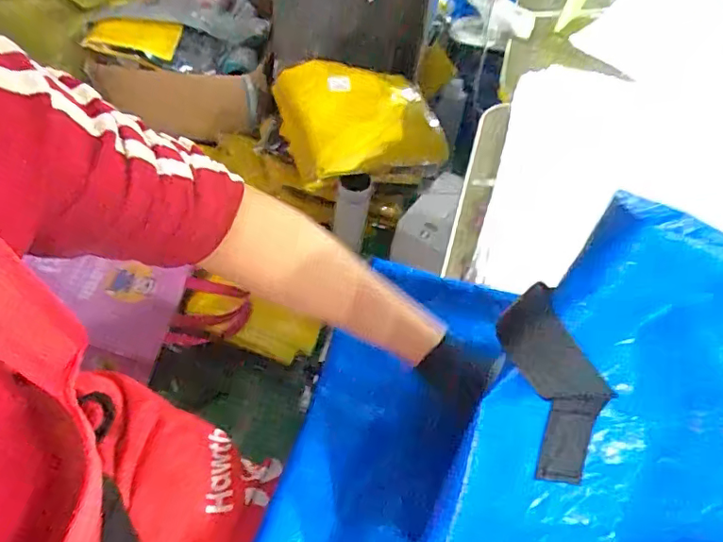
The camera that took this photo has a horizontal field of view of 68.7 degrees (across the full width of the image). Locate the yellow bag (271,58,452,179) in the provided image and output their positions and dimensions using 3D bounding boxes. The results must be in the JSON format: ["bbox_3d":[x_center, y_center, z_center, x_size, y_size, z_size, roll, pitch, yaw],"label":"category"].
[{"bbox_3d":[0.004,-0.264,0.958,0.308,0.137,0.199,-3,54,-8],"label":"yellow bag"}]

